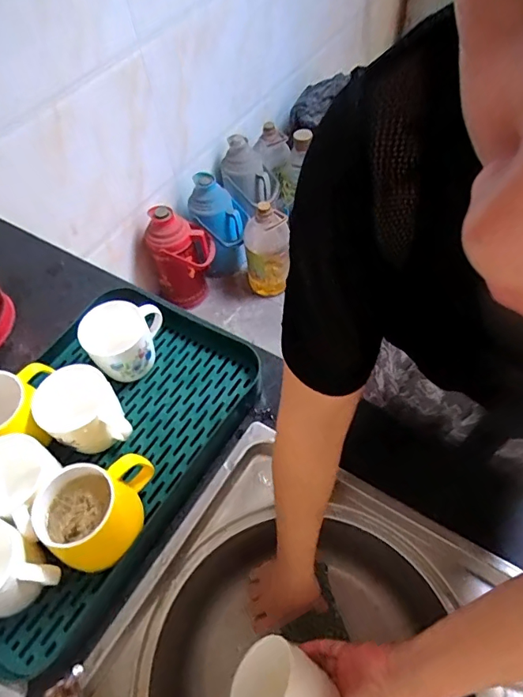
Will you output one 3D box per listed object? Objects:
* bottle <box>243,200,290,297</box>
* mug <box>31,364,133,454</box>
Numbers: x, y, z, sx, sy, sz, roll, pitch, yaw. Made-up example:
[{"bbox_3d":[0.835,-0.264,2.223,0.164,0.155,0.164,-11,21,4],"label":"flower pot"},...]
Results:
[{"bbox_3d":[0.019,-0.328,1.585,0.147,0.352,0.133,-8,55,0],"label":"bottle"},{"bbox_3d":[-0.208,0.079,0.541,0.082,0.077,0.098,-27,58,-13],"label":"mug"}]

